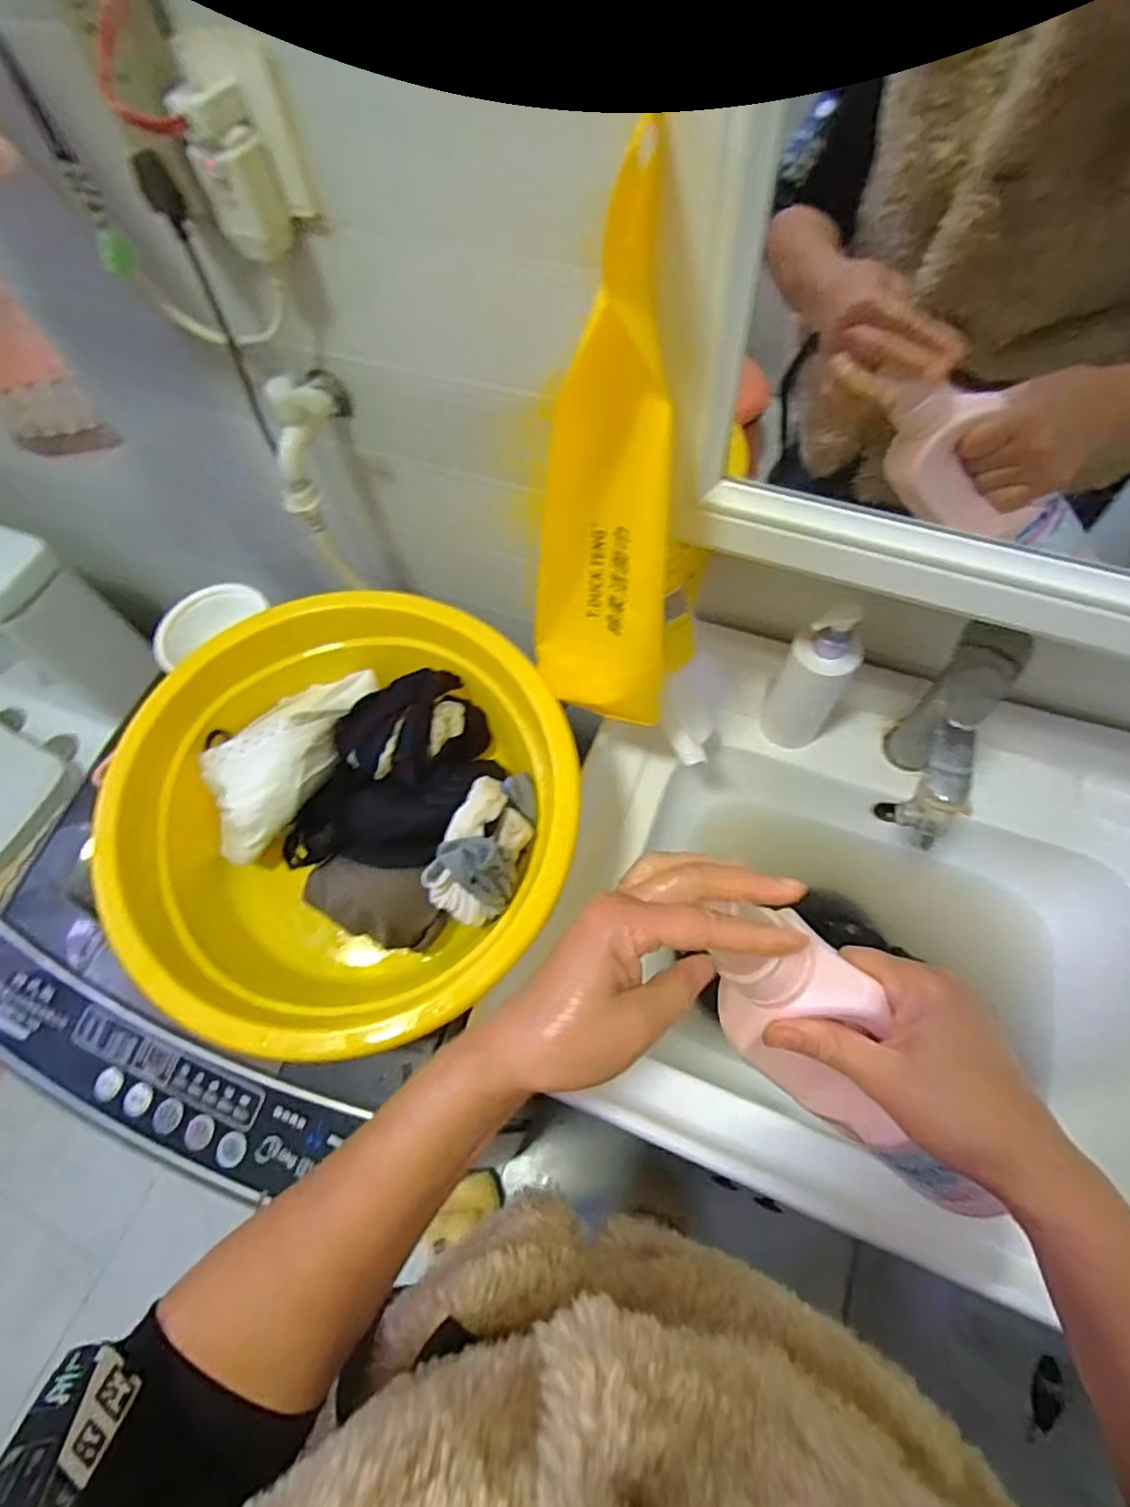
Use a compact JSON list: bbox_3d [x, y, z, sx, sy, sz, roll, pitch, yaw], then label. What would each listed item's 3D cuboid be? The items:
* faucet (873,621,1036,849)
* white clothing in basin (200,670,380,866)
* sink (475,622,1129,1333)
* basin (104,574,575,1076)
[{"bbox_3d":[0.311,-0.010,0.542,0.040,0.210,0.150,16,64,12],"label":"faucet"},{"bbox_3d":[-0.248,-0.003,0.563,0.090,0.055,0.199,33,83,20],"label":"white clothing in basin"},{"bbox_3d":[0.276,0.167,0.607,0.577,0.163,0.456,19,65,14],"label":"sink"},{"bbox_3d":[-0.164,0.061,0.558,0.347,0.184,0.346,-2,62,3],"label":"basin"}]

